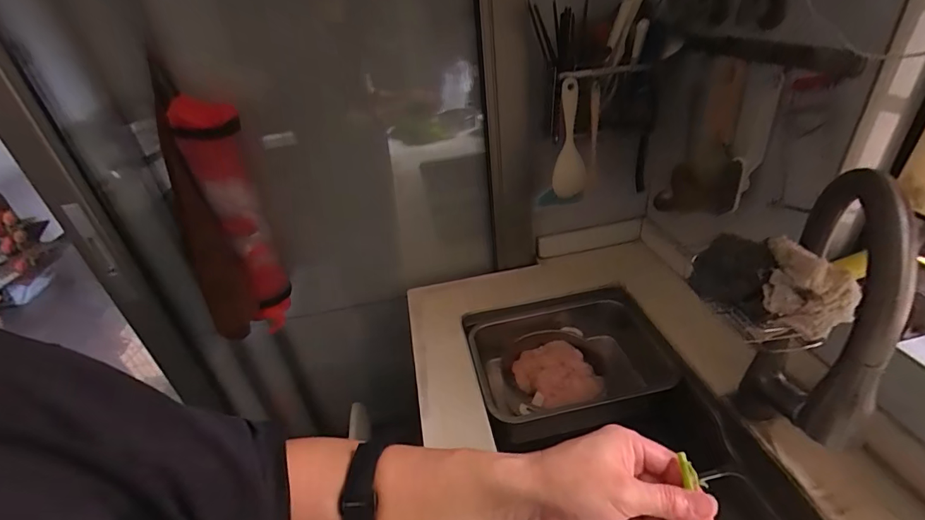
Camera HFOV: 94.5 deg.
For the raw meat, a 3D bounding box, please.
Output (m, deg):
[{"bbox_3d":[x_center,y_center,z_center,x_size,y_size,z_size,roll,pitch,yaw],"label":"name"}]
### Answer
[{"bbox_3d":[0.190,0.229,0.871,0.161,0.042,0.133,-9,33,-3],"label":"raw meat"}]

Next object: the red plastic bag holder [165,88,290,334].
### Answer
[{"bbox_3d":[-0.384,-0.055,0.768,0.089,0.432,0.090,-22,35,-22],"label":"red plastic bag holder"}]

